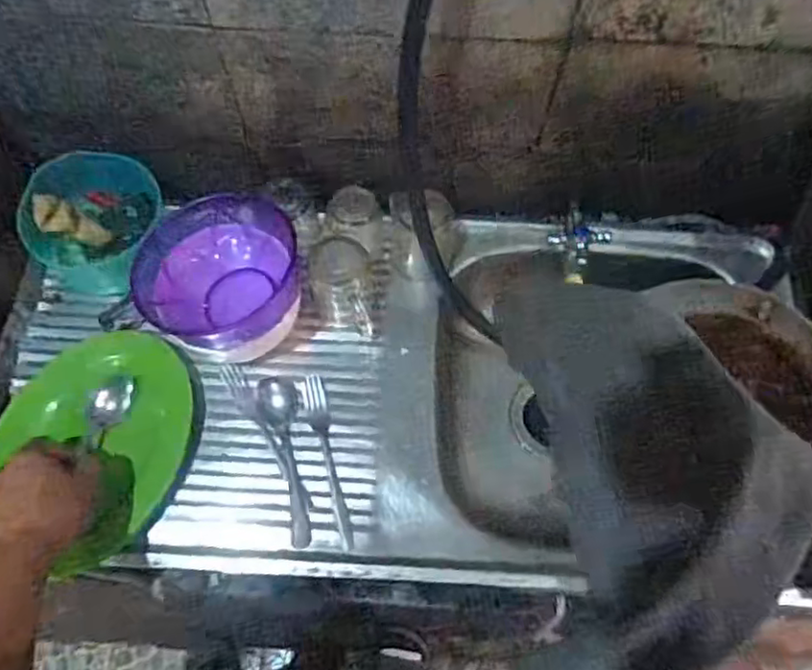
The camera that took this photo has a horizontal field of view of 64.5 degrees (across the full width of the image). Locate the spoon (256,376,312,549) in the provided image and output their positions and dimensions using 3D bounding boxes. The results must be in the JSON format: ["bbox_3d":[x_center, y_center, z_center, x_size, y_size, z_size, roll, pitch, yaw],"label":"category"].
[{"bbox_3d":[-0.119,0.122,0.637,0.037,0.016,0.170,-10,68,-6],"label":"spoon"}]

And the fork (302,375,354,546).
[{"bbox_3d":[-0.079,0.124,0.647,0.023,0.008,0.177,-12,68,-7],"label":"fork"}]

